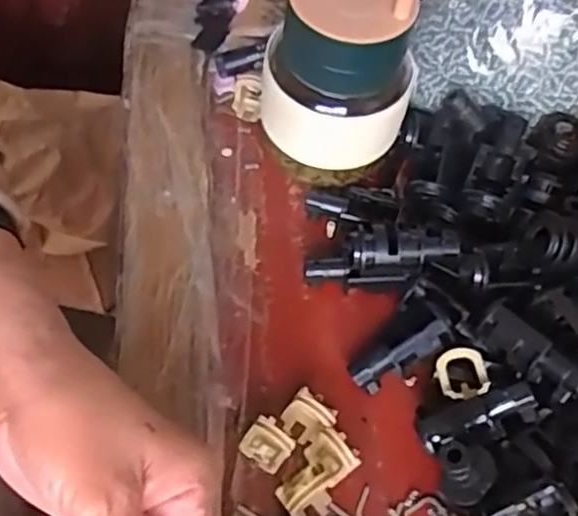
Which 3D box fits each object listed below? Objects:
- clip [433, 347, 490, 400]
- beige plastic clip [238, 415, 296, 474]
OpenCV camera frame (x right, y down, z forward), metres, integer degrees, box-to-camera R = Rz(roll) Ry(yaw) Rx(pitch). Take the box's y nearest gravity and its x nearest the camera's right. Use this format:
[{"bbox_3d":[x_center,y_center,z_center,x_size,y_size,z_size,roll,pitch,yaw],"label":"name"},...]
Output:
[{"bbox_3d":[0.081,0.055,0.318,0.022,0.010,0.025,-18,51,0],"label":"clip"},{"bbox_3d":[-0.010,0.084,0.306,0.021,0.027,0.014,33,64,15],"label":"beige plastic clip"}]

